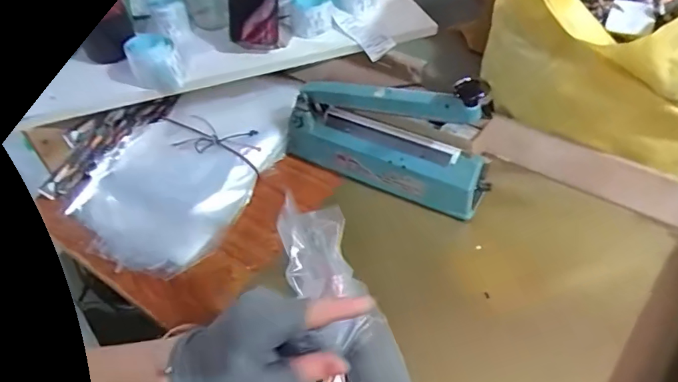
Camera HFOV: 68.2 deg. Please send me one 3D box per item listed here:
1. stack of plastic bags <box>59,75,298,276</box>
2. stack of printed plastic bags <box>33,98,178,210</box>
[{"bbox_3d":[-0.236,-0.035,0.756,0.230,0.080,0.323,18,51,18],"label":"stack of plastic bags"},{"bbox_3d":[-0.364,-0.081,0.783,0.071,0.035,0.238,32,69,28],"label":"stack of printed plastic bags"}]

